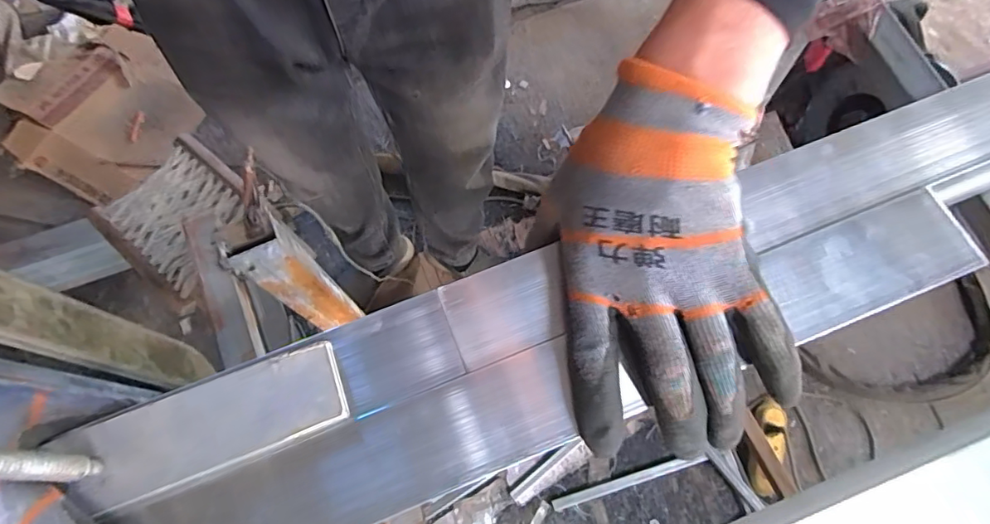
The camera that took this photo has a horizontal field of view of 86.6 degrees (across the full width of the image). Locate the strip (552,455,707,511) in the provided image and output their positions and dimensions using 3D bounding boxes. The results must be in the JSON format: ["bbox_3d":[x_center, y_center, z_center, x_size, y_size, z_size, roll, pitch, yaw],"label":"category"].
[{"bbox_3d":[0.277,0.455,1.091,0.323,0.012,0.024,-15,70,-6],"label":"strip"}]

